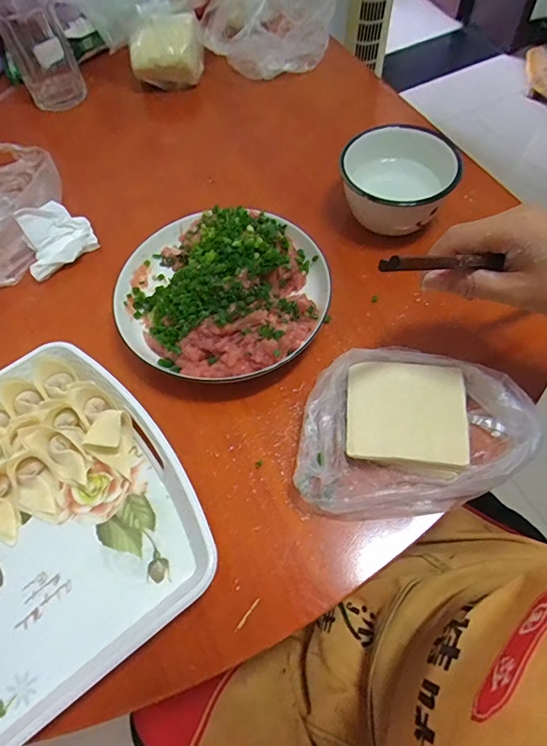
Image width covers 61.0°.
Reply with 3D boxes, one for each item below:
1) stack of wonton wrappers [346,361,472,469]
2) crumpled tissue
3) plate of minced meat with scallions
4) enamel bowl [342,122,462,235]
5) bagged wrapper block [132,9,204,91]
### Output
[{"bbox_3d":[0.106,0.035,0.378,0.091,0.025,0.084,3,60,5],"label":"stack of wonton wrappers"},{"bbox_3d":[-0.229,-0.143,0.480,0.073,0.044,0.067,-36,64,-16],"label":"crumpled tissue"},{"bbox_3d":[-0.046,-0.074,0.420,0.186,0.063,0.180,-2,60,3],"label":"plate of minced meat with scallions"},{"bbox_3d":[0.124,-0.185,0.461,0.108,0.070,0.093,-13,60,-4],"label":"enamel bowl"},{"bbox_3d":[-0.141,-0.422,0.616,0.085,0.071,0.066,-5,60,1],"label":"bagged wrapper block"}]

